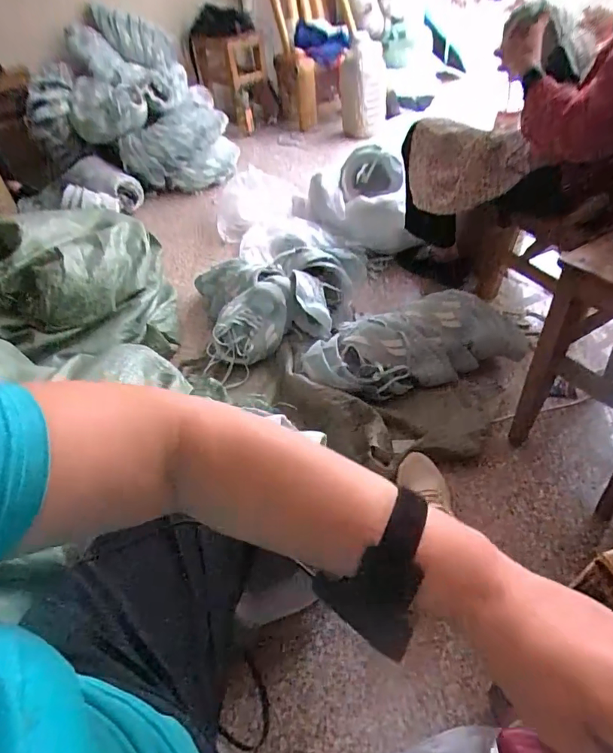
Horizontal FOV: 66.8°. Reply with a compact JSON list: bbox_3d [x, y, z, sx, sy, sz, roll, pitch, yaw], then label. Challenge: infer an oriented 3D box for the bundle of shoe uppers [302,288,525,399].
[{"bbox_3d":[0.233,-0.065,1.051,0.473,0.133,0.187,-15,45,-7],"label":"bundle of shoe uppers"}]

